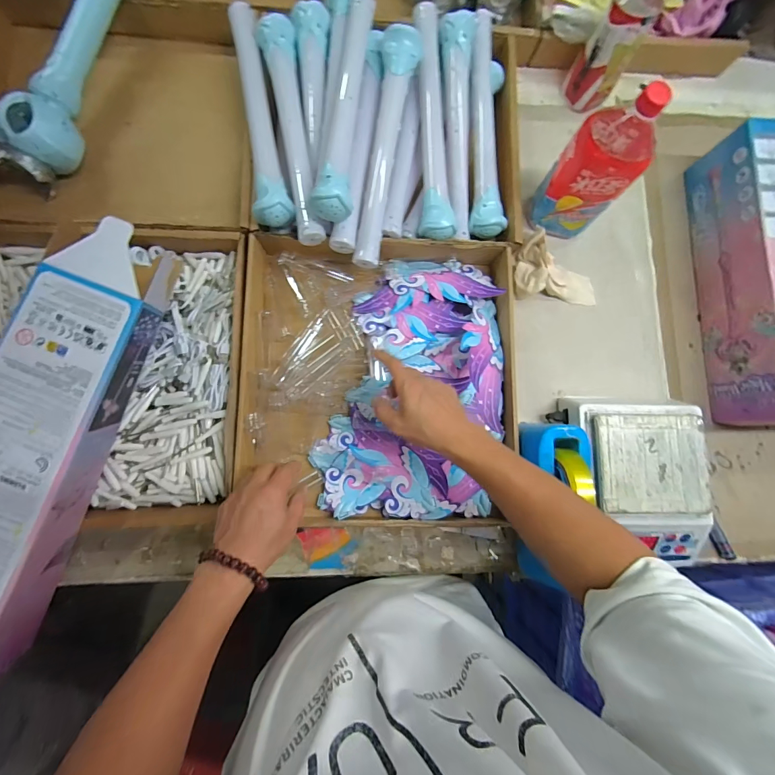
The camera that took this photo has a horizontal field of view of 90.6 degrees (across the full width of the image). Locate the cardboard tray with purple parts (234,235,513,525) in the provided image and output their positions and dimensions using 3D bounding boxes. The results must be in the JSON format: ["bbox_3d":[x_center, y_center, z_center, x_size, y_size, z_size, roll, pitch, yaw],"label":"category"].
[{"bbox_3d":[-0.010,-0.011,0.526,0.361,0.060,0.382,0,83,-5],"label":"cardboard tray with purple parts"}]

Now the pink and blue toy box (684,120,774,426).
[{"bbox_3d":[0.544,-0.156,0.560,0.096,0.123,0.409,-1,83,-5],"label":"pink and blue toy box"}]

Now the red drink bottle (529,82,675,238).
[{"bbox_3d":[0.278,-0.291,0.508,0.096,0.206,0.096,31,82,-1],"label":"red drink bottle"}]

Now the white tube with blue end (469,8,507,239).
[{"bbox_3d":[0.147,-0.378,0.558,0.053,0.059,0.303,0,83,-5],"label":"white tube with blue end"}]

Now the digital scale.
[{"bbox_3d":[0.345,0.124,0.525,0.166,0.077,0.225,-2,83,-5],"label":"digital scale"}]

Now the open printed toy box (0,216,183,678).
[{"bbox_3d":[-0.356,0.065,0.399,0.119,0.103,0.472,23,82,-2],"label":"open printed toy box"}]

